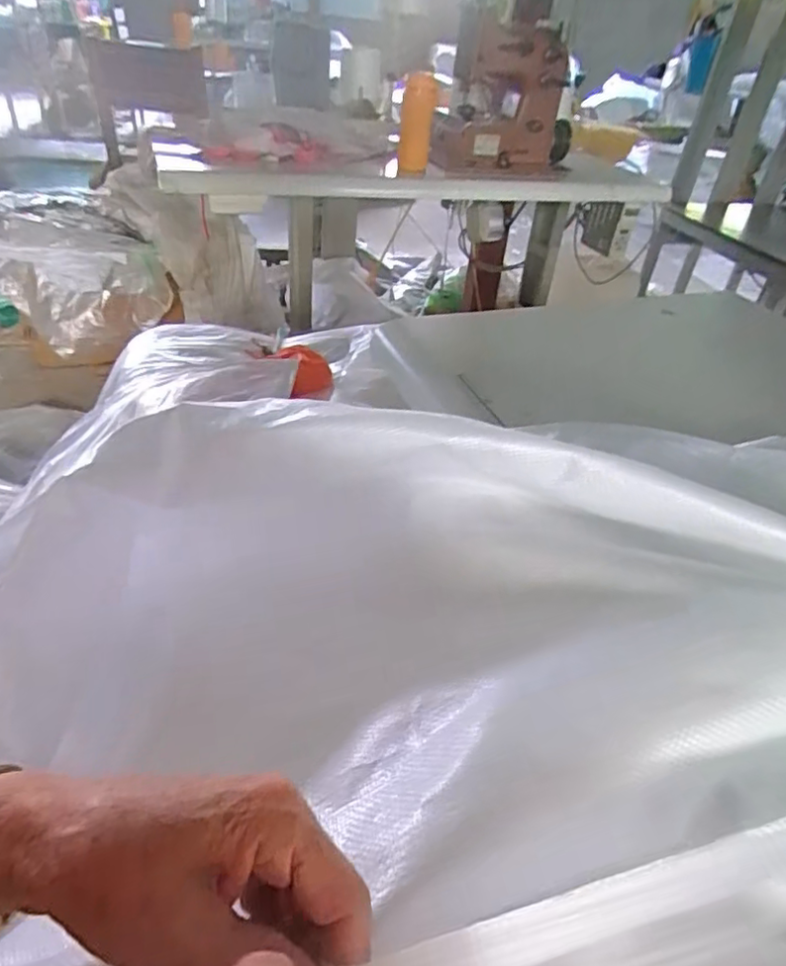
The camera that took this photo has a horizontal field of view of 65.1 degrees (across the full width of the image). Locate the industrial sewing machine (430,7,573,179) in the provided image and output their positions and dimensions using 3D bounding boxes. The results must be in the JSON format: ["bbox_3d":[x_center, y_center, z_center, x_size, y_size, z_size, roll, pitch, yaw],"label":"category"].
[{"bbox_3d":[0.256,-0.844,1.377,0.309,0.284,0.205,10,38,6],"label":"industrial sewing machine"}]

